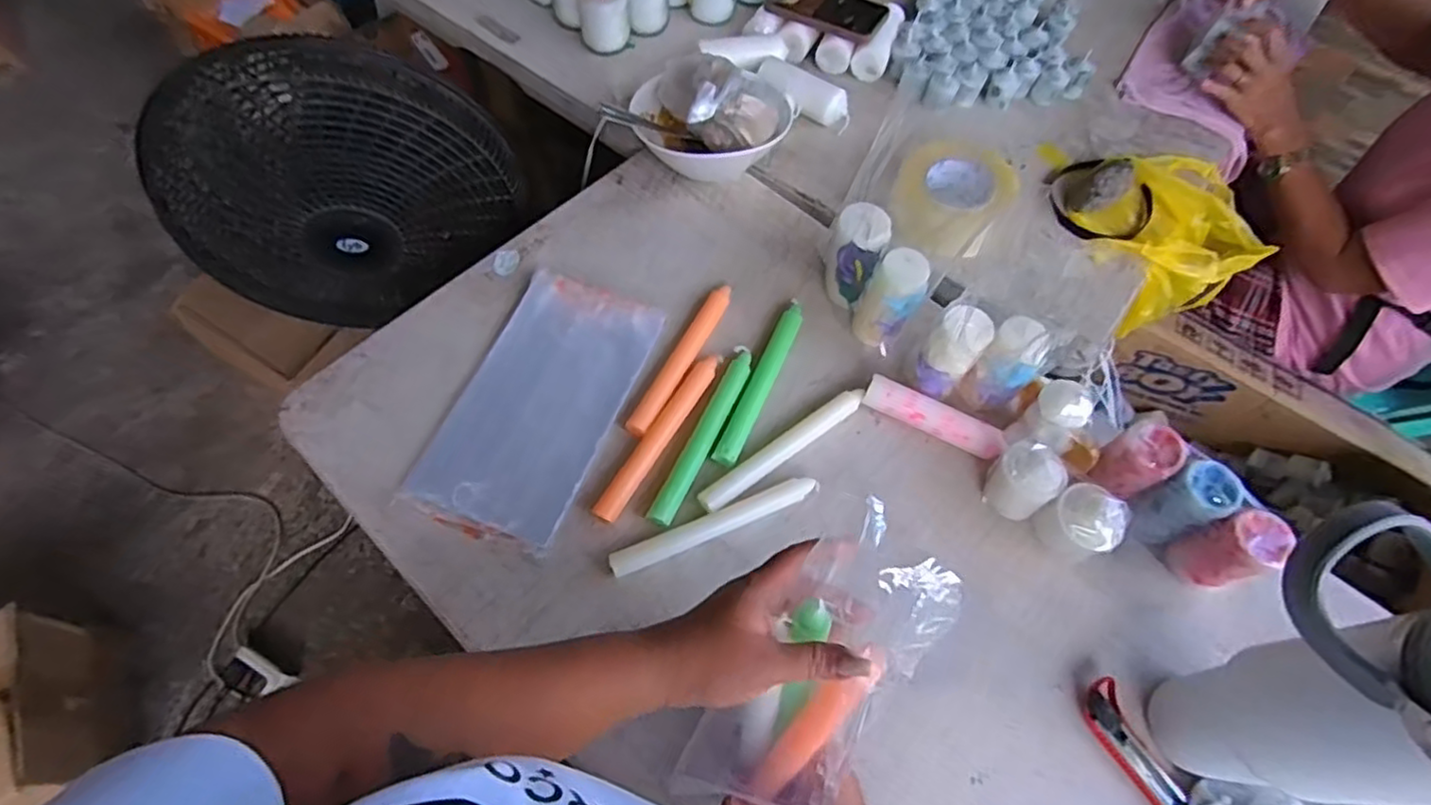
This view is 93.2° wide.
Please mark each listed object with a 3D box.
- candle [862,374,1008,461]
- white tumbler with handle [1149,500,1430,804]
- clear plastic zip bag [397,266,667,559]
[{"bbox_3d":[0.218,0.017,0.678,0.139,0.027,0.031,23,64,9],"label":"candle"},{"bbox_3d":[0.389,0.185,0.461,0.101,0.279,0.154,-18,65,-12],"label":"white tumbler with handle"},{"bbox_3d":[-0.176,-0.004,0.682,0.155,0.007,0.284,21,63,8],"label":"clear plastic zip bag"}]

